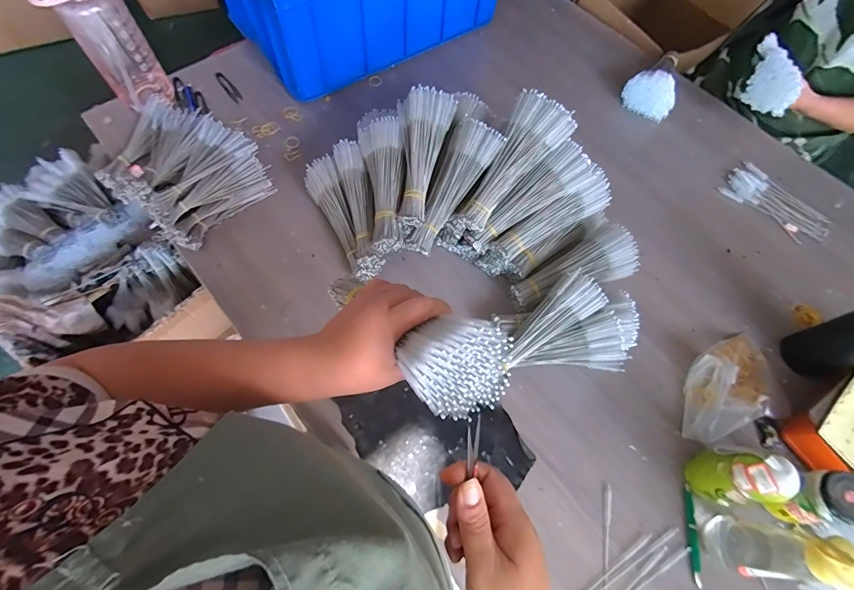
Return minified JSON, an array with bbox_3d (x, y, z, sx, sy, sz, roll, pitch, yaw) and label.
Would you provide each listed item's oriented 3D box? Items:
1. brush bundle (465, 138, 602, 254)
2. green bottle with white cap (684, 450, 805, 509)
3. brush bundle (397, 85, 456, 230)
[{"bbox_3d":[0.175,-0.163,0.720,0.241,0.060,0.062,-37,70,10],"label":"brush bundle"},{"bbox_3d":[0.432,0.259,0.581,0.066,0.156,0.064,2,66,-4],"label":"green bottle with white cap"},{"bbox_3d":[-0.015,-0.235,0.705,0.099,0.048,0.245,8,87,3],"label":"brush bundle"}]

